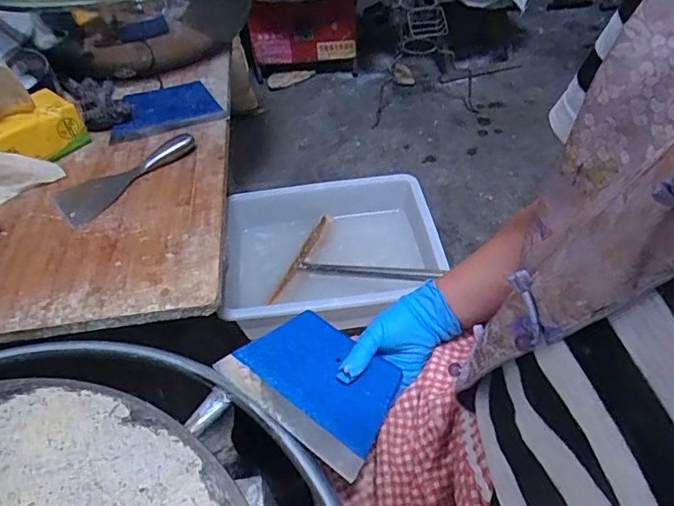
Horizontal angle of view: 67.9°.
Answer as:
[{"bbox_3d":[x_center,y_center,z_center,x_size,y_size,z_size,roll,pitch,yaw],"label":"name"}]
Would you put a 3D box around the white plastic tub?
[{"bbox_3d":[-0.011,-0.002,0.866,0.349,0.099,0.283,-10,48,-4],"label":"white plastic tub"}]

